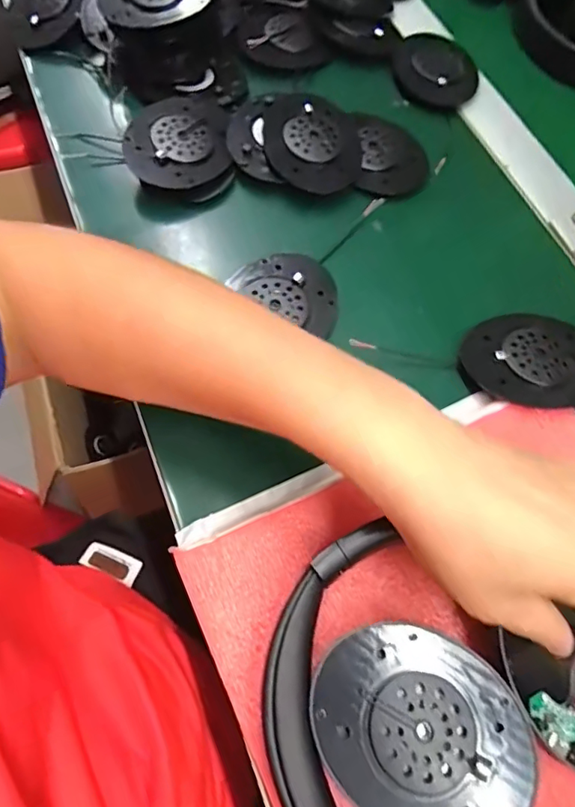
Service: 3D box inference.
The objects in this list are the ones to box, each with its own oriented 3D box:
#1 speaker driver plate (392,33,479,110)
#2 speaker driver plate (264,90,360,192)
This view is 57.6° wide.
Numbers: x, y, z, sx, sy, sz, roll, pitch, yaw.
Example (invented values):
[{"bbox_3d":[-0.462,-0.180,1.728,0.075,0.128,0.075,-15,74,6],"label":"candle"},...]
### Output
[{"bbox_3d":[0.118,-0.269,0.417,0.065,0.010,0.082,6,65,0],"label":"speaker driver plate"},{"bbox_3d":[0.017,-0.184,0.367,0.065,0.019,0.080,-6,66,-6],"label":"speaker driver plate"}]

